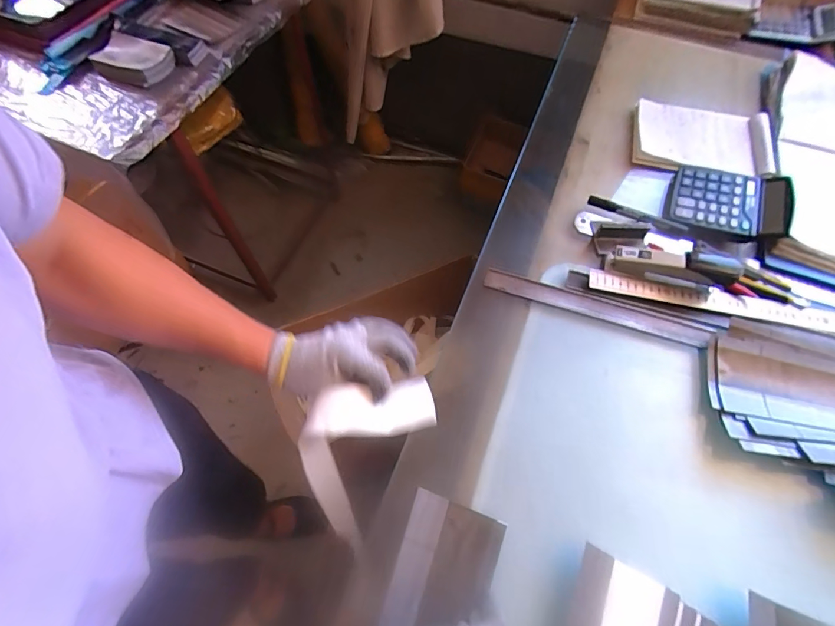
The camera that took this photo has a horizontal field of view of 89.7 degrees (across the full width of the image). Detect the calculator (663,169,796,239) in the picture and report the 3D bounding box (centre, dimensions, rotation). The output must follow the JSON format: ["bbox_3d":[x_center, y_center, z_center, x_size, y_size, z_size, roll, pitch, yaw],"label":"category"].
[{"bbox_3d":[0.470,-0.175,0.630,0.159,0.044,0.124,17,62,8],"label":"calculator"}]

